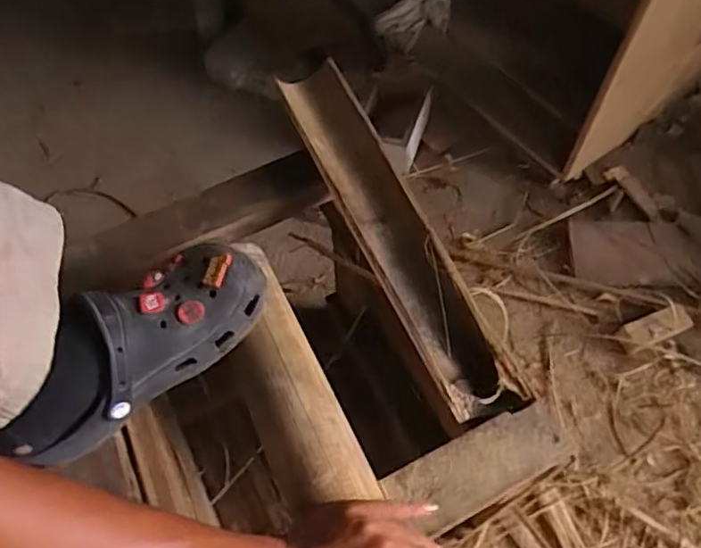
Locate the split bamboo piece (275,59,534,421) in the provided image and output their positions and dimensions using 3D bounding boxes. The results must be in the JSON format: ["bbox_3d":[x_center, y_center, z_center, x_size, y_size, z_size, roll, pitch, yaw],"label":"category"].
[{"bbox_3d":[0.038,-0.056,0.624,0.080,0.067,0.431,-23,64,-11],"label":"split bamboo piece"}]

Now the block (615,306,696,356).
[{"bbox_3d":[0.516,0.094,1.033,0.121,0.033,0.047,-22,63,4],"label":"block"}]

